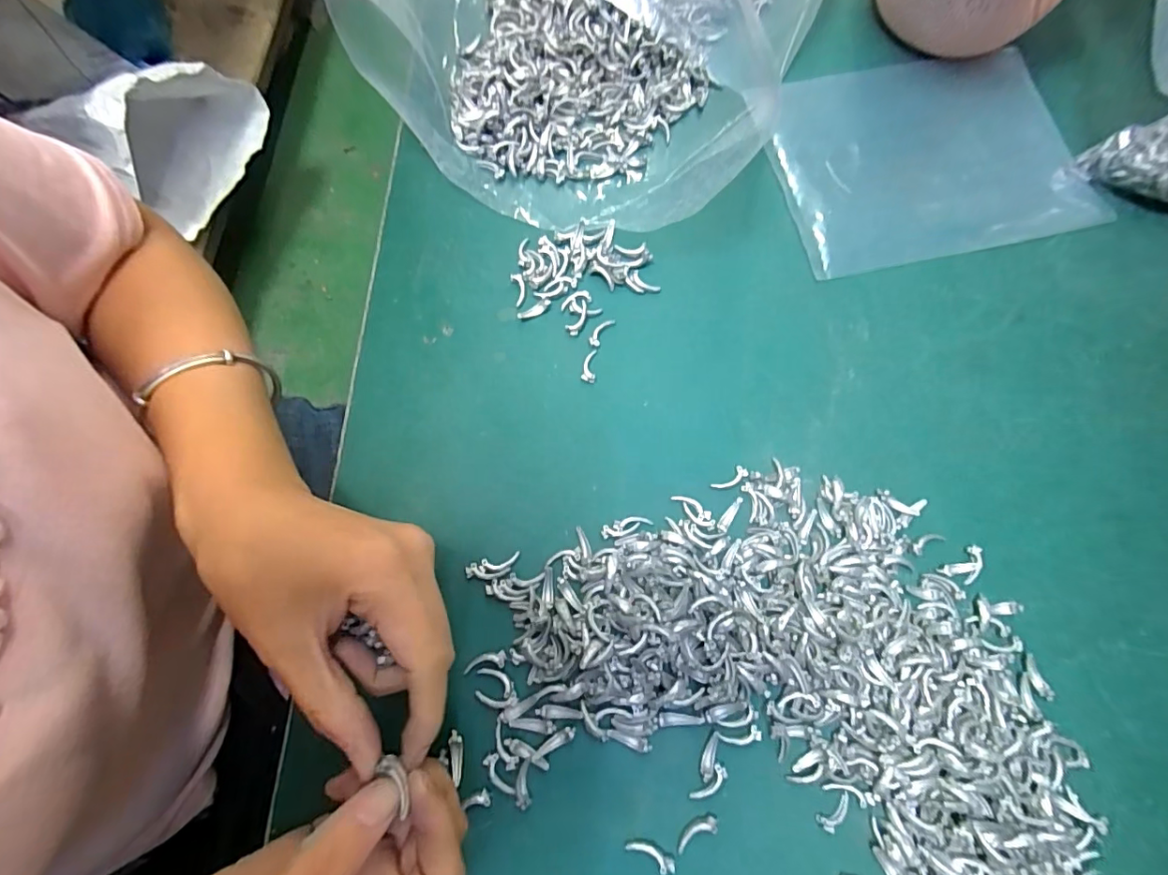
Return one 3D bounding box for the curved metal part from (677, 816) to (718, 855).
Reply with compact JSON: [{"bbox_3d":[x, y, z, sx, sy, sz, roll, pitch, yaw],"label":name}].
[{"bbox_3d":[0.050,0.176,0.234,0.021,0.004,0.008,-21,76,-8],"label":"curved metal part"}]

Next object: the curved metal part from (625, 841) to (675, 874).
[{"bbox_3d":[0.029,0.185,0.231,0.022,0.006,0.009,18,74,17],"label":"curved metal part"}]

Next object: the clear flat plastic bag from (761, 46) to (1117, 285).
[{"bbox_3d":[0.222,-0.187,0.350,0.199,0.010,0.147,-12,76,-6],"label":"clear flat plastic bag"}]

